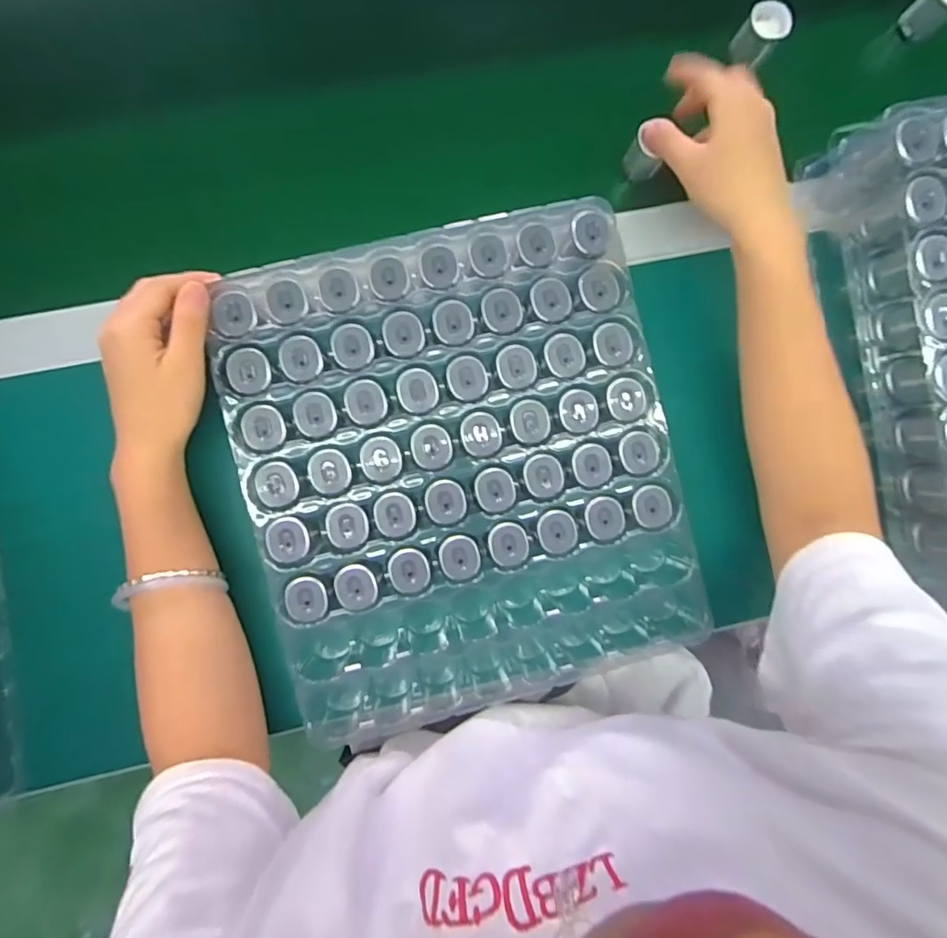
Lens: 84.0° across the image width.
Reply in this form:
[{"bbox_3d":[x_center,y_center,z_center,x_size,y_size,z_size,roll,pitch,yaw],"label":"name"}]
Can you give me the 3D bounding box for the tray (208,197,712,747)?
[{"bbox_3d":[-0.006,-0.002,0.377,0.289,0.039,0.325,-14,94,-5],"label":"tray"}]

